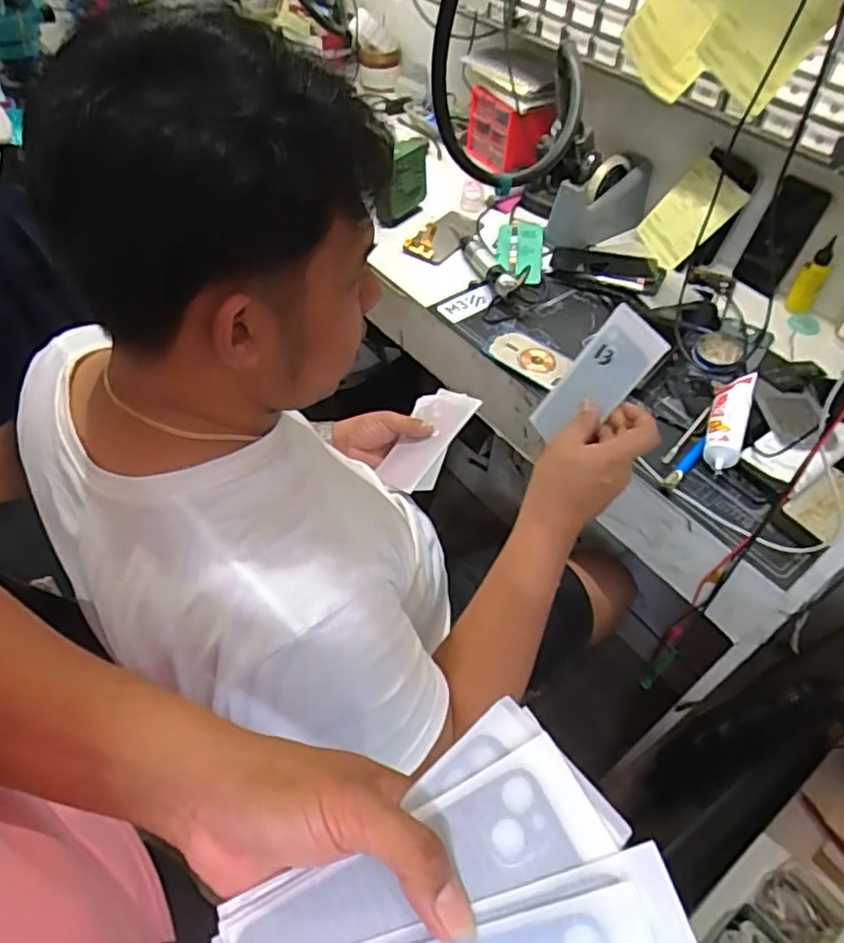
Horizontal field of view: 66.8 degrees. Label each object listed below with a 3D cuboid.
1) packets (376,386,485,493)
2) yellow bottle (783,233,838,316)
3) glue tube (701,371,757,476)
[{"bbox_3d":[0.003,-0.041,0.866,0.099,0.013,0.162,13,64,43],"label":"packets"},{"bbox_3d":[0.569,-0.280,0.938,0.037,0.111,0.027,37,59,24],"label":"yellow bottle"},{"bbox_3d":[0.373,-0.063,0.781,0.041,0.047,0.149,20,54,14],"label":"glue tube"}]

